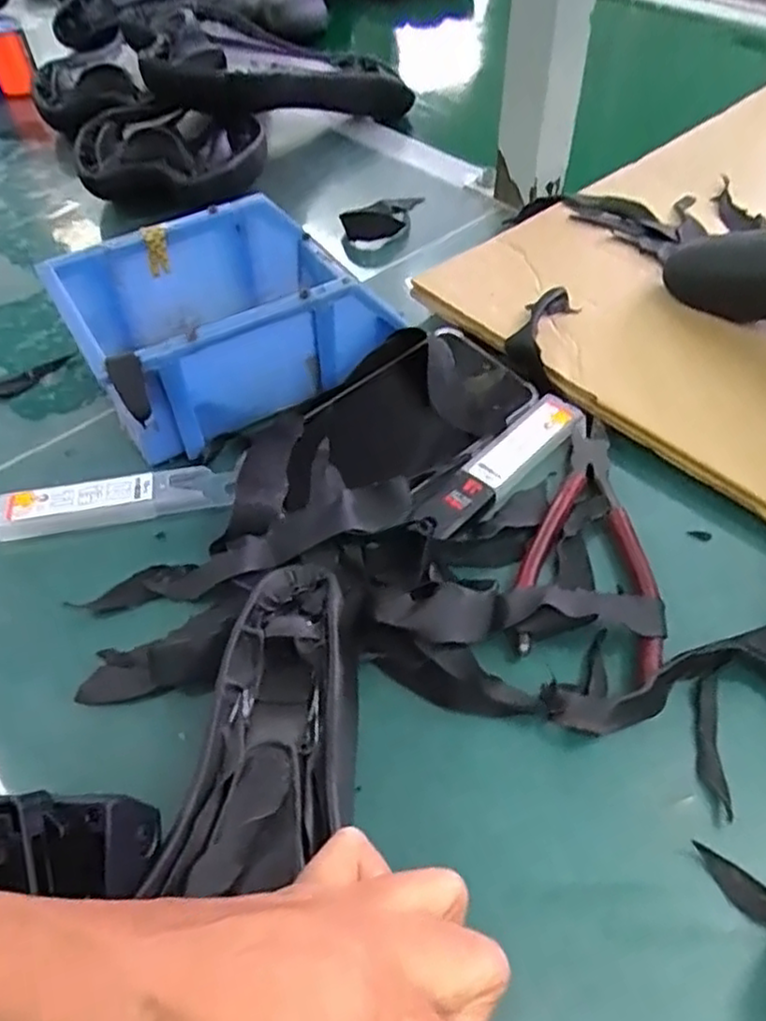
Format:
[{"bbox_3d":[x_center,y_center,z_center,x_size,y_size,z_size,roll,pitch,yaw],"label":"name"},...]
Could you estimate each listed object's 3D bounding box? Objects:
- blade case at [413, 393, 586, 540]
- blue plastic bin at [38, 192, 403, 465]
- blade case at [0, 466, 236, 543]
[{"bbox_3d":[0.063,-0.026,0.378,0.126,0.010,0.031,-37,60,-23],"label":"blade case"},{"bbox_3d":[-0.090,-0.112,0.416,0.164,0.071,0.130,-27,57,-17],"label":"blue plastic bin"},{"bbox_3d":[-0.141,-0.006,0.373,0.119,0.013,0.024,-10,53,-5],"label":"blade case"}]

